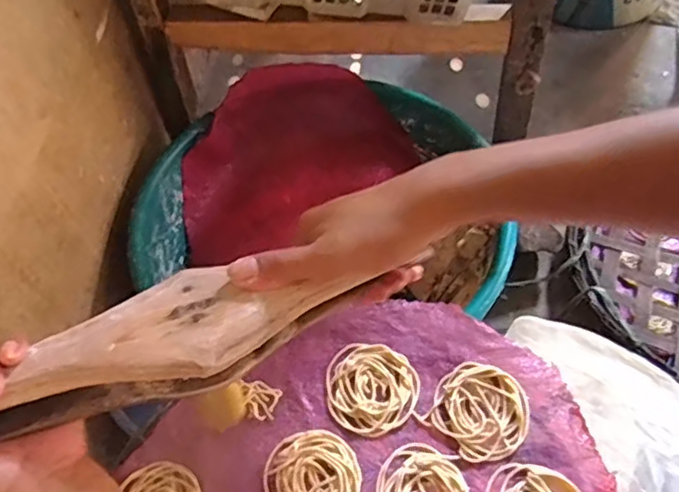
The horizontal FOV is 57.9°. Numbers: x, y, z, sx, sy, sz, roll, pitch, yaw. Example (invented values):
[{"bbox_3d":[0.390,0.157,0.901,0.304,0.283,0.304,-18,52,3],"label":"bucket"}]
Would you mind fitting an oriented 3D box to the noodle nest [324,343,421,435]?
[{"bbox_3d":[0.024,0.112,0.488,0.073,0.008,0.068,-2,56,3],"label":"noodle nest"}]

